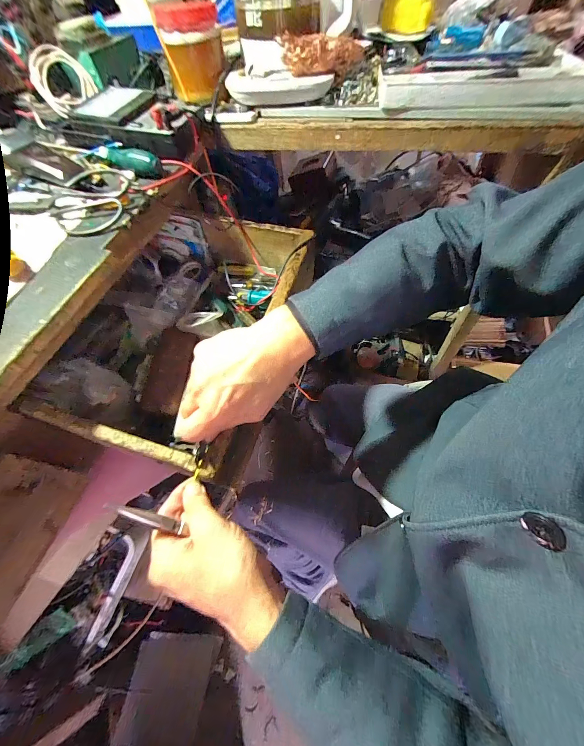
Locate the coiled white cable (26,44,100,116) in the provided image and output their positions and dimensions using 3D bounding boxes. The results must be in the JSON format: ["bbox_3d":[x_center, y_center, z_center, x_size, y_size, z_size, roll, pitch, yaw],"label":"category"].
[{"bbox_3d":[-0.381,-0.478,0.470,0.027,0.079,0.085,5,58,53],"label":"coiled white cable"}]

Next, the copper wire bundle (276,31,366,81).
[{"bbox_3d":[0.048,-0.474,0.427,0.128,0.042,0.040,-11,59,-2],"label":"copper wire bundle"}]

